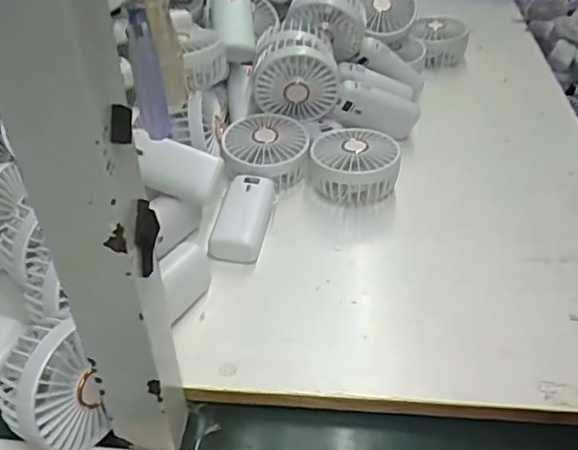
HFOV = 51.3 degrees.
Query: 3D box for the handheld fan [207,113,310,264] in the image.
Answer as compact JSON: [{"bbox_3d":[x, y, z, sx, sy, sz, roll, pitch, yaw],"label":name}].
[{"bbox_3d":[-0.028,-0.041,0.584,0.084,0.051,0.181,3,42,4],"label":"handheld fan"}]

